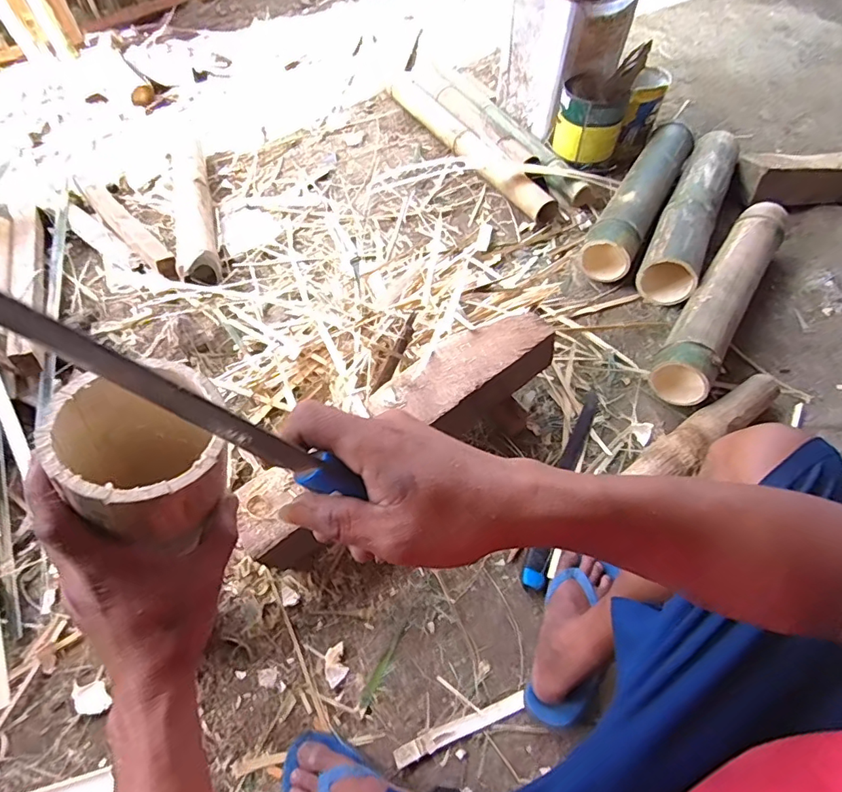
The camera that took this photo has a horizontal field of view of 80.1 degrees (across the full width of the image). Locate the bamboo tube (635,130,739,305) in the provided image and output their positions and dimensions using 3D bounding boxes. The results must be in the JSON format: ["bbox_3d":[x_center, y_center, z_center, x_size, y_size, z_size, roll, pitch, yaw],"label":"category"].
[{"bbox_3d":[0.653,-0.449,1.193,0.121,0.123,0.603,26,60,14],"label":"bamboo tube"}]

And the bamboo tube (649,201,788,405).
[{"bbox_3d":[0.626,-0.213,1.029,0.106,0.118,0.577,30,62,19],"label":"bamboo tube"}]

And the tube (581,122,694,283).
[{"bbox_3d":[0.548,-0.505,1.235,0.118,0.120,0.611,27,60,15],"label":"tube"}]

